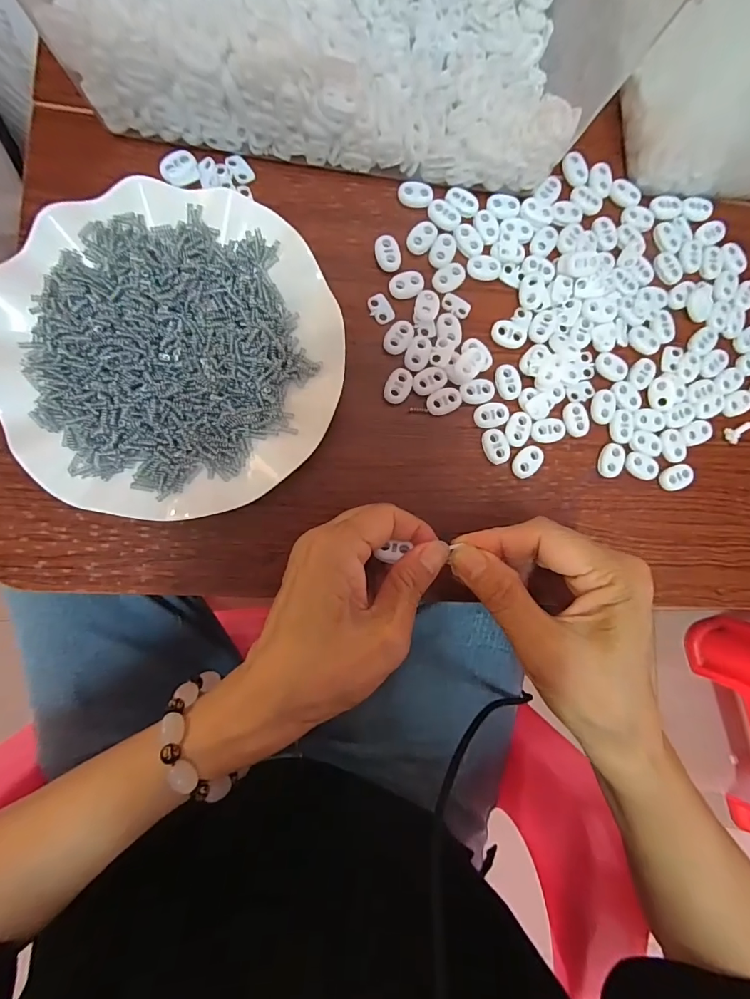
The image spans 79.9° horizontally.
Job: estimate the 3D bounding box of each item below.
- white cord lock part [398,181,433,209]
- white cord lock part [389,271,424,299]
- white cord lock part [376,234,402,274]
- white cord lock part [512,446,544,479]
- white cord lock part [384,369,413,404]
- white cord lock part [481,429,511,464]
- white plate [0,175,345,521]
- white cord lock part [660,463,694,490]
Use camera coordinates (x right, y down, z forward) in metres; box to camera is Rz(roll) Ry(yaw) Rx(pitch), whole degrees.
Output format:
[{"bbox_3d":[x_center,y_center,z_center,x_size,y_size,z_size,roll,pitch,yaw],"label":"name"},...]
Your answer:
[{"bbox_3d":[0.026,-0.198,0.290,0.022,0.005,0.014,9,86,-6],"label":"white cord lock part"},{"bbox_3d":[0.021,-0.137,0.285,0.023,0.004,0.017,-22,90,-7],"label":"white cord lock part"},{"bbox_3d":[0.009,-0.156,0.284,0.015,0.004,0.022,-16,89,-7],"label":"white cord lock part"},{"bbox_3d":[0.098,-0.024,0.286,0.014,0.004,0.022,45,83,-3],"label":"white cord lock part"},{"bbox_3d":[0.015,-0.071,0.280,0.015,0.004,0.023,23,85,-5],"label":"white cord lock part"},{"bbox_3d":[0.077,-0.033,0.285,0.015,0.005,0.023,-28,91,-7],"label":"white cord lock part"},{"bbox_3d":[-0.113,-0.085,0.256,0.178,0.033,0.183,0,87,-7],"label":"white plate"},{"bbox_3d":[0.199,-0.015,0.296,0.020,0.006,0.014,-28,90,-7],"label":"white cord lock part"}]

